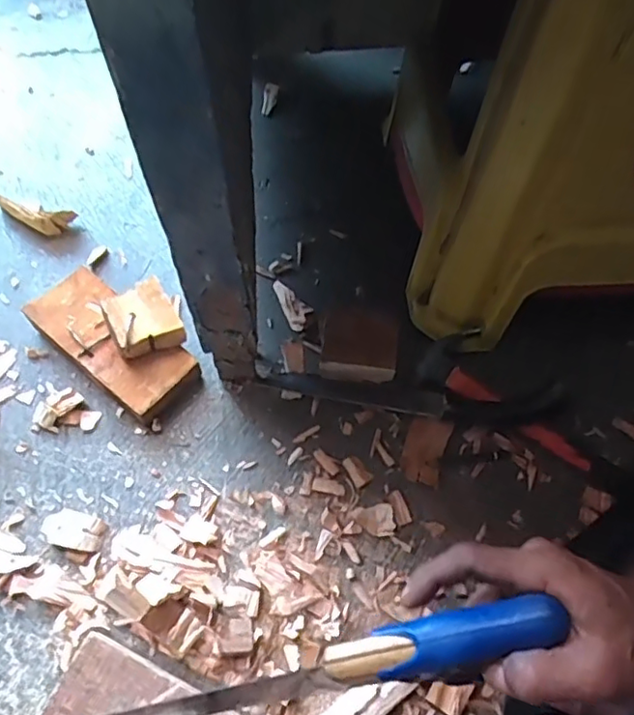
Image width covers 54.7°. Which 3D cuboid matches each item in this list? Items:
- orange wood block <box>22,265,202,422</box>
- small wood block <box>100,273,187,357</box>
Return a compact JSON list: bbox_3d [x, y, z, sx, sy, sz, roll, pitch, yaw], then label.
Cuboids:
[{"bbox_3d":[-0.210,-0.014,0.628,0.178,0.036,0.080,37,67,16],"label":"orange wood block"},{"bbox_3d":[-0.172,-0.037,0.607,0.062,0.033,0.067,-26,66,-15],"label":"small wood block"}]

